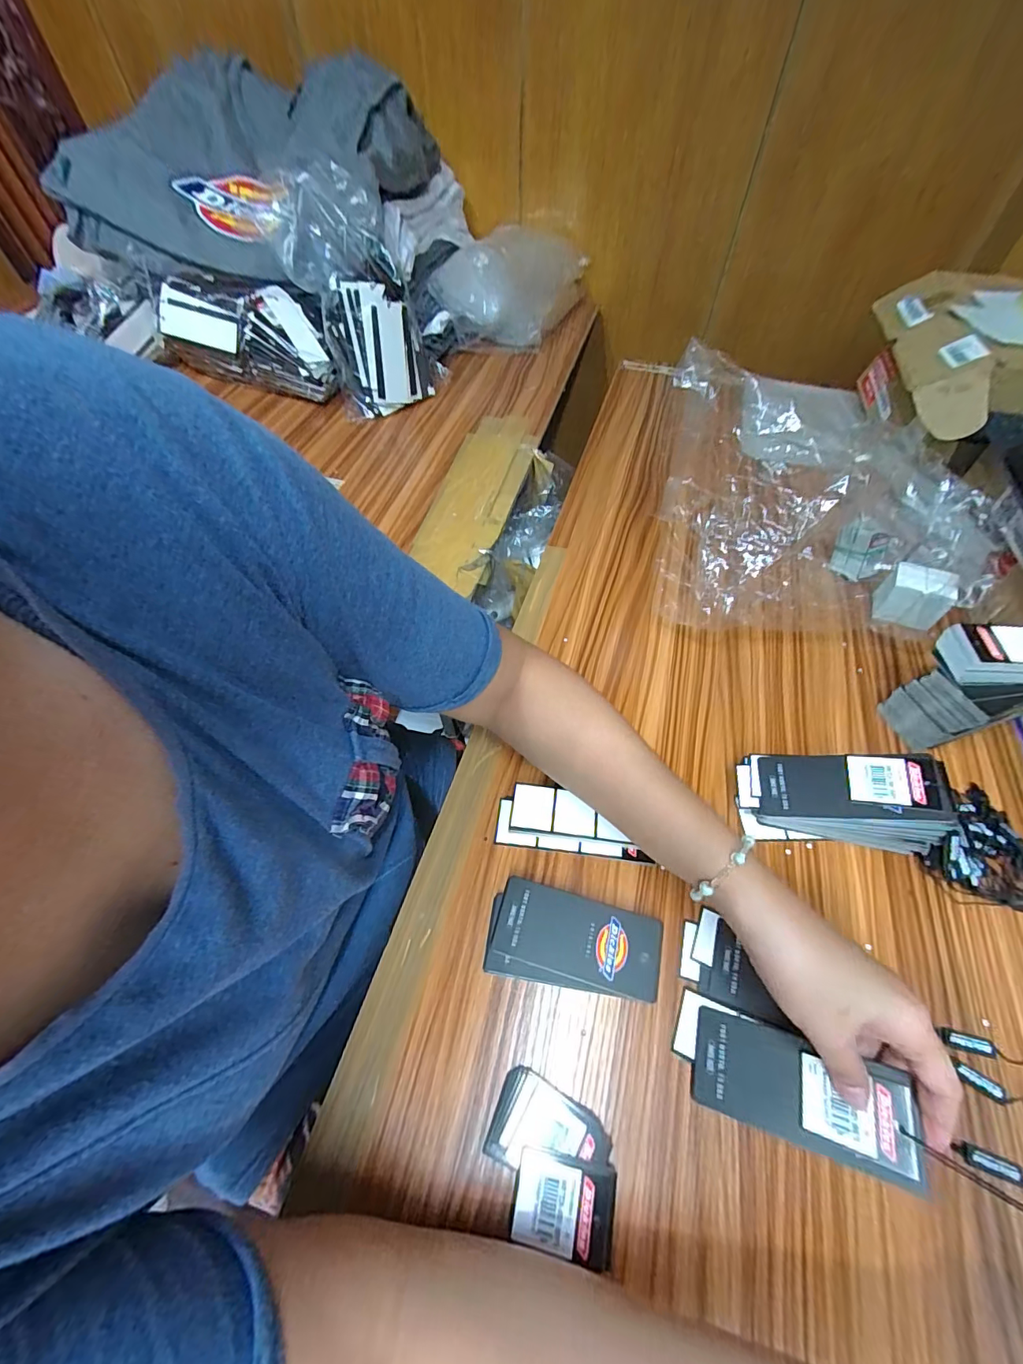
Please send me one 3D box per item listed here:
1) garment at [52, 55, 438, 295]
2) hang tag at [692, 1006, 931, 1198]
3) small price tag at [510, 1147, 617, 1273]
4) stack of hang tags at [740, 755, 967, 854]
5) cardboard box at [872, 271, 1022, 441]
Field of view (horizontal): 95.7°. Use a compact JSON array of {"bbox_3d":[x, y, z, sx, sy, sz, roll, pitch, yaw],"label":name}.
[{"bbox_3d":[-0.388,-0.798,0.722,0.466,0.172,0.366,20,58,13],"label":"garment"},{"bbox_3d":[0.162,0.232,0.263,0.107,0.004,0.050,6,53,30],"label":"hang tag"},{"bbox_3d":[0.029,0.283,0.252,0.054,0.009,0.037,11,57,8],"label":"small price tag"},{"bbox_3d":[0.238,0.084,0.343,0.120,0.075,0.053,8,56,6],"label":"stack of hang tags"},{"bbox_3d":[0.570,-0.389,0.543,0.211,0.060,0.283,14,57,10],"label":"cardboard box"}]

